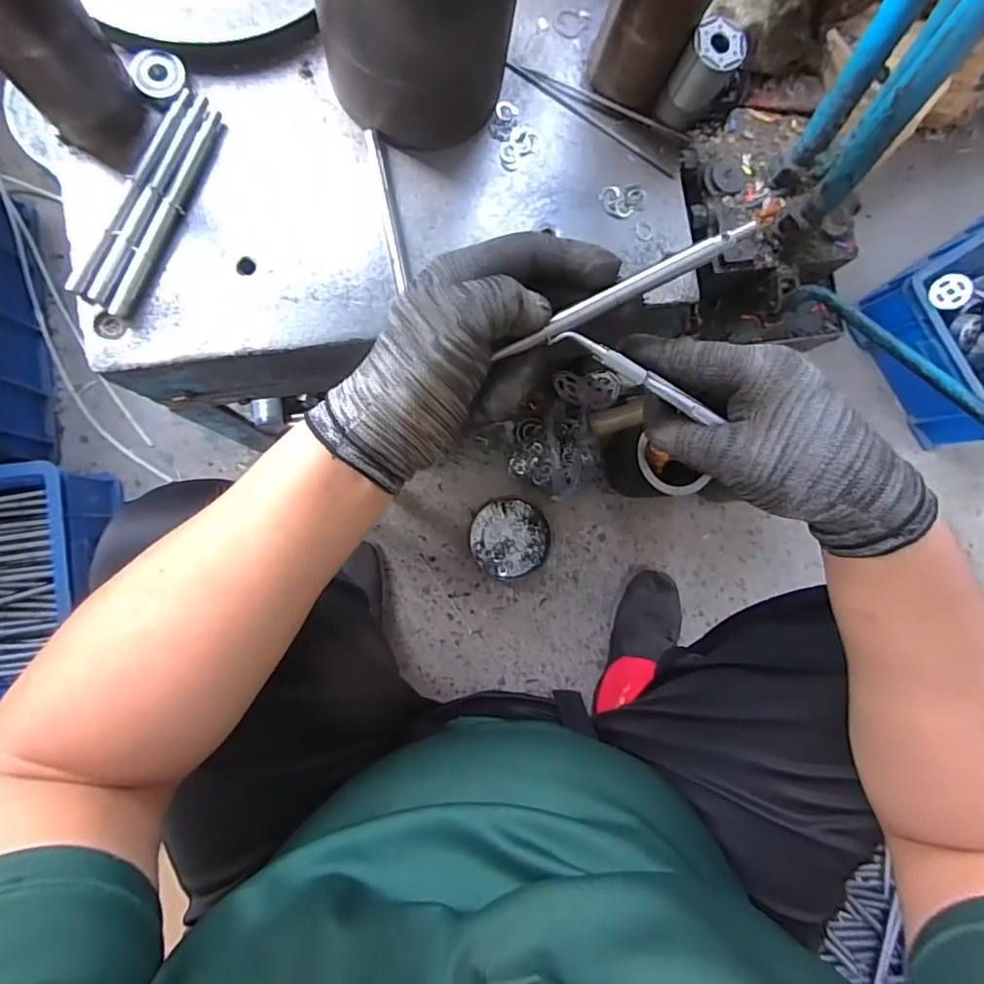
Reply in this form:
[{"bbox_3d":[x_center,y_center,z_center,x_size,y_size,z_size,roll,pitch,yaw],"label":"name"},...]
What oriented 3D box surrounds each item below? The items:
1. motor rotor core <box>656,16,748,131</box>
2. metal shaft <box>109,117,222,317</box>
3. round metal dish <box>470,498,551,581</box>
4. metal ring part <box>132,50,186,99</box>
[{"bbox_3d":[0.153,-0.305,0.403,0.035,0.062,0.032,33,84,-4],"label":"motor rotor core"},{"bbox_3d":[-0.231,-0.198,0.390,0.013,0.011,0.161,22,85,-5],"label":"metal shaft"},{"bbox_3d":[0.027,0.073,0.846,0.117,0.024,0.122,-3,87,-7],"label":"round metal dish"},{"bbox_3d":[-0.236,-0.296,0.389,0.031,0.004,0.033,8,90,-26],"label":"metal ring part"}]

